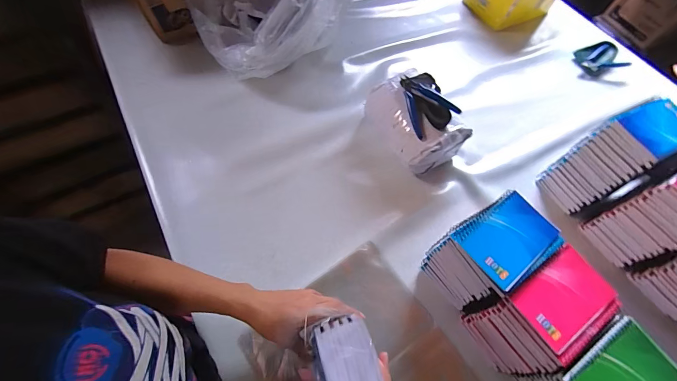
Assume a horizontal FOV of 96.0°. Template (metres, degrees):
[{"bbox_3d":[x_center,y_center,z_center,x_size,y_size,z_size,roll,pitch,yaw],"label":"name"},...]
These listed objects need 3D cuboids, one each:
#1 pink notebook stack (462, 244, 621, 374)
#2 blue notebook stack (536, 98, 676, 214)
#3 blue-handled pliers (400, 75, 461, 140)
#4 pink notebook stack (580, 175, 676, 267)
[{"bbox_3d":[0.285,0.173,0.443,0.152,0.131,0.095,-29,68,-18],"label":"pink notebook stack"},{"bbox_3d":[0.492,-0.060,0.556,0.145,0.173,0.092,-27,67,-17],"label":"blue notebook stack"},{"bbox_3d":[0.159,-0.162,0.558,0.075,0.034,0.122,-19,67,-11],"label":"blue-handled pliers"},{"bbox_3d":[0.556,0.033,0.521,0.143,0.171,0.098,-28,68,-18],"label":"pink notebook stack"}]

